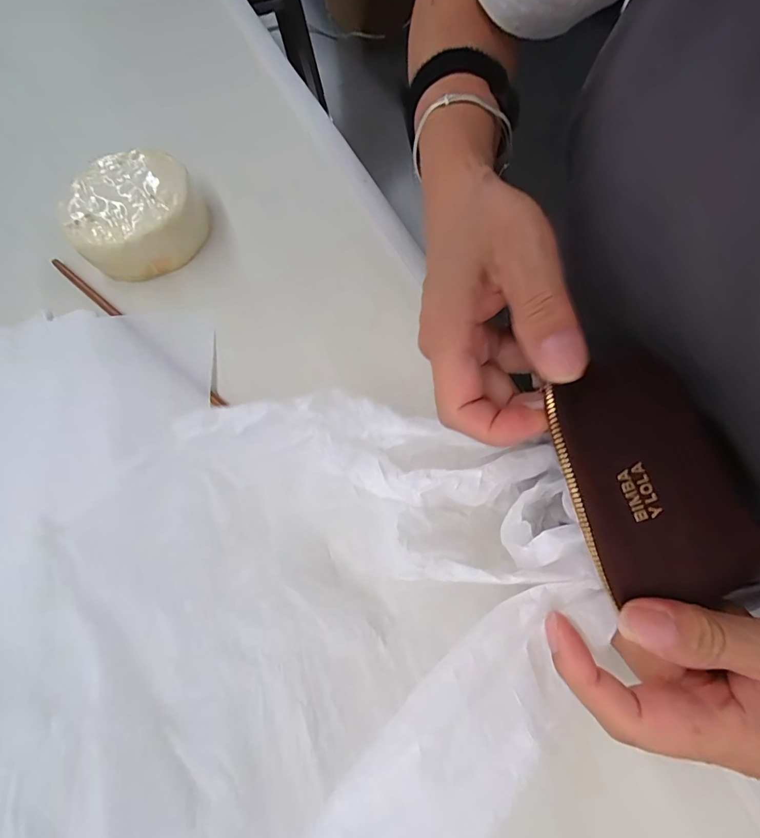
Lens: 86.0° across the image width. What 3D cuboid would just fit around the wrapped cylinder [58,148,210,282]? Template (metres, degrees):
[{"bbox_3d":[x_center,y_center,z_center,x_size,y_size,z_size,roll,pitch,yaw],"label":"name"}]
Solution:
[{"bbox_3d":[-0.182,-0.153,0.304,0.094,0.037,0.088,-38,71,-11],"label":"wrapped cylinder"}]

